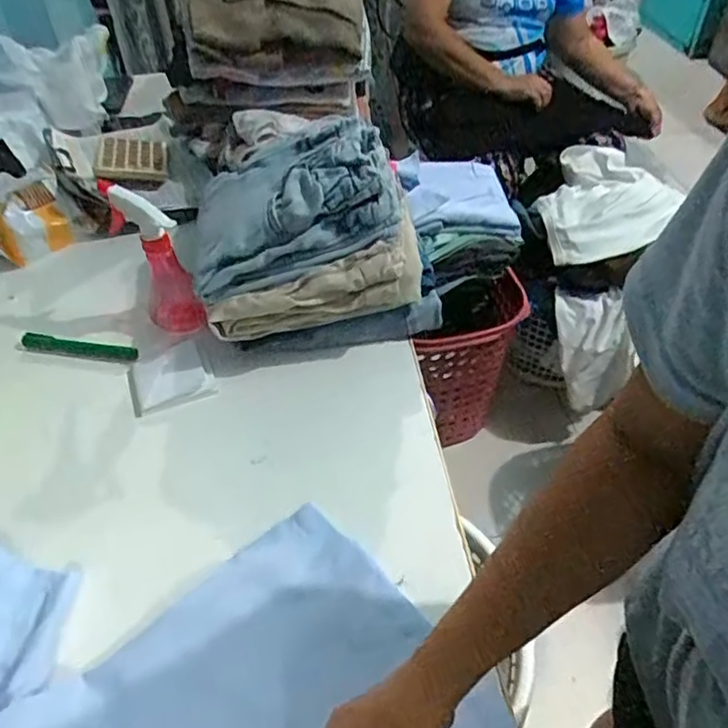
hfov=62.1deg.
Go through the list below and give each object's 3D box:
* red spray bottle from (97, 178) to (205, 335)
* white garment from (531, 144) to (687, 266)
[{"bbox_3d":[-0.239,-0.120,0.696,0.068,0.172,0.078,-17,49,-13],"label":"red spray bottle"},{"bbox_3d":[0.518,-0.368,1.361,0.279,0.088,0.323,-8,45,-6],"label":"white garment"}]

